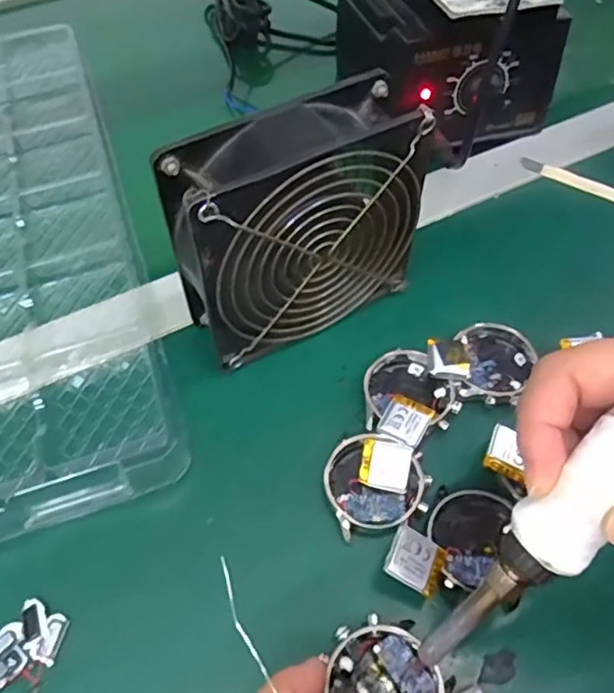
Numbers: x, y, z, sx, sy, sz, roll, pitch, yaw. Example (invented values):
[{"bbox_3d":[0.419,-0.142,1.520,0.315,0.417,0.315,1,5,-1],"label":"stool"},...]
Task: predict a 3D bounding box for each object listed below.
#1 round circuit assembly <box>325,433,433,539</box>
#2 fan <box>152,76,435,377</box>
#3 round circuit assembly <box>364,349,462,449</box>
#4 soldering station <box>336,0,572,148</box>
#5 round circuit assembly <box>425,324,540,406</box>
[{"bbox_3d":[0.031,0.063,0.279,0.046,0.013,0.043,0,55,1],"label":"round circuit assembly"},{"bbox_3d":[-0.004,-0.054,0.302,0.125,0.126,0.048,-28,59,-17],"label":"fan"},{"bbox_3d":[0.050,0.024,0.305,0.046,0.016,0.052,-29,60,-18],"label":"round circuit assembly"},{"bbox_3d":[0.093,-0.227,0.427,0.114,0.098,0.156,-18,57,-11],"label":"soldering station"},{"bbox_3d":[0.093,0.006,0.318,0.049,0.018,0.050,0,55,1],"label":"round circuit assembly"}]

